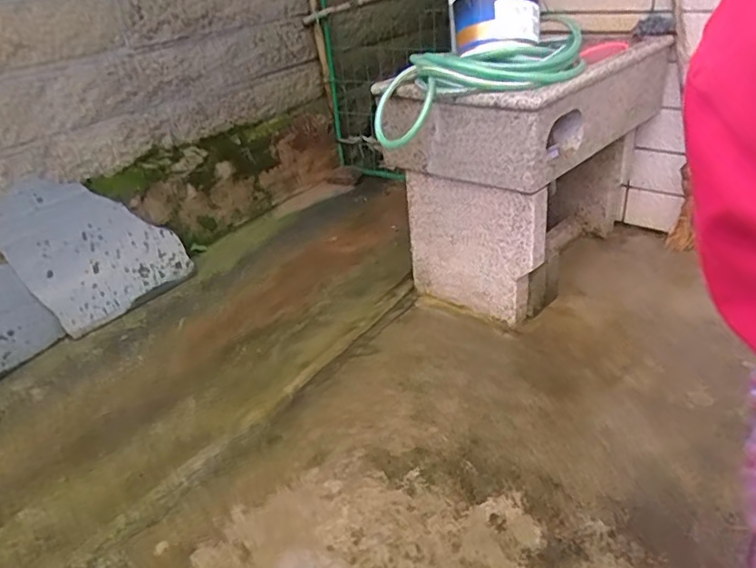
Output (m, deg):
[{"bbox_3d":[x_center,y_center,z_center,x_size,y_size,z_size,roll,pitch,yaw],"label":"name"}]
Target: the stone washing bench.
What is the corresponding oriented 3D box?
[{"bbox_3d":[0.464,-0.334,1.708,0.736,0.622,0.404,-27,38,-32],"label":"stone washing bench"}]

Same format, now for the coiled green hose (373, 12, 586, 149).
[{"bbox_3d":[0.254,-0.520,1.438,0.532,0.203,0.260,-6,31,-1],"label":"coiled green hose"}]

